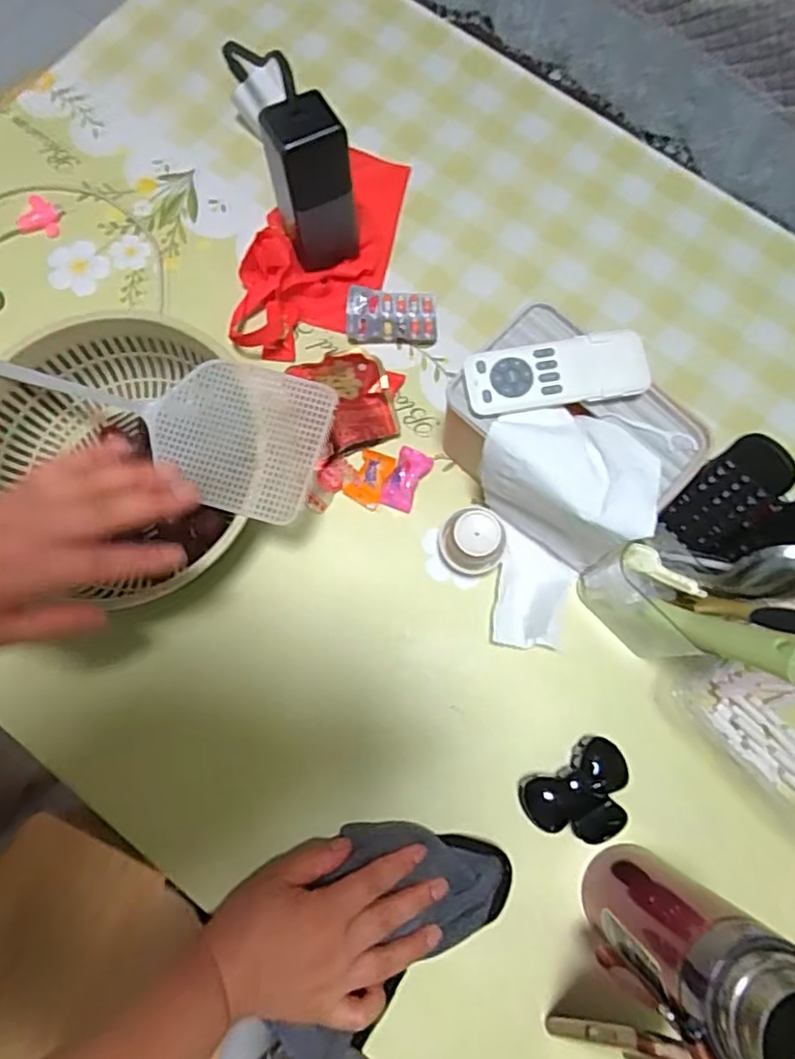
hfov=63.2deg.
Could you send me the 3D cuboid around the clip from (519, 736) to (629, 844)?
[{"bbox_3d":[0.132,0.191,0.466,0.076,0.039,0.055,-30,80,-7],"label":"clip"}]

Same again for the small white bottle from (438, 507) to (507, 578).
[{"bbox_3d":[0.058,0.011,0.501,0.048,0.050,0.043,20,78,3],"label":"small white bottle"}]

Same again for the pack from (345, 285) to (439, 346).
[{"bbox_3d":[-0.005,-0.188,0.570,0.079,0.006,0.051,2,78,-1],"label":"pack"}]

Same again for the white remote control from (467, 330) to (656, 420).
[{"bbox_3d":[0.109,-0.109,0.448,0.123,0.011,0.046,-9,76,-2],"label":"white remote control"}]

